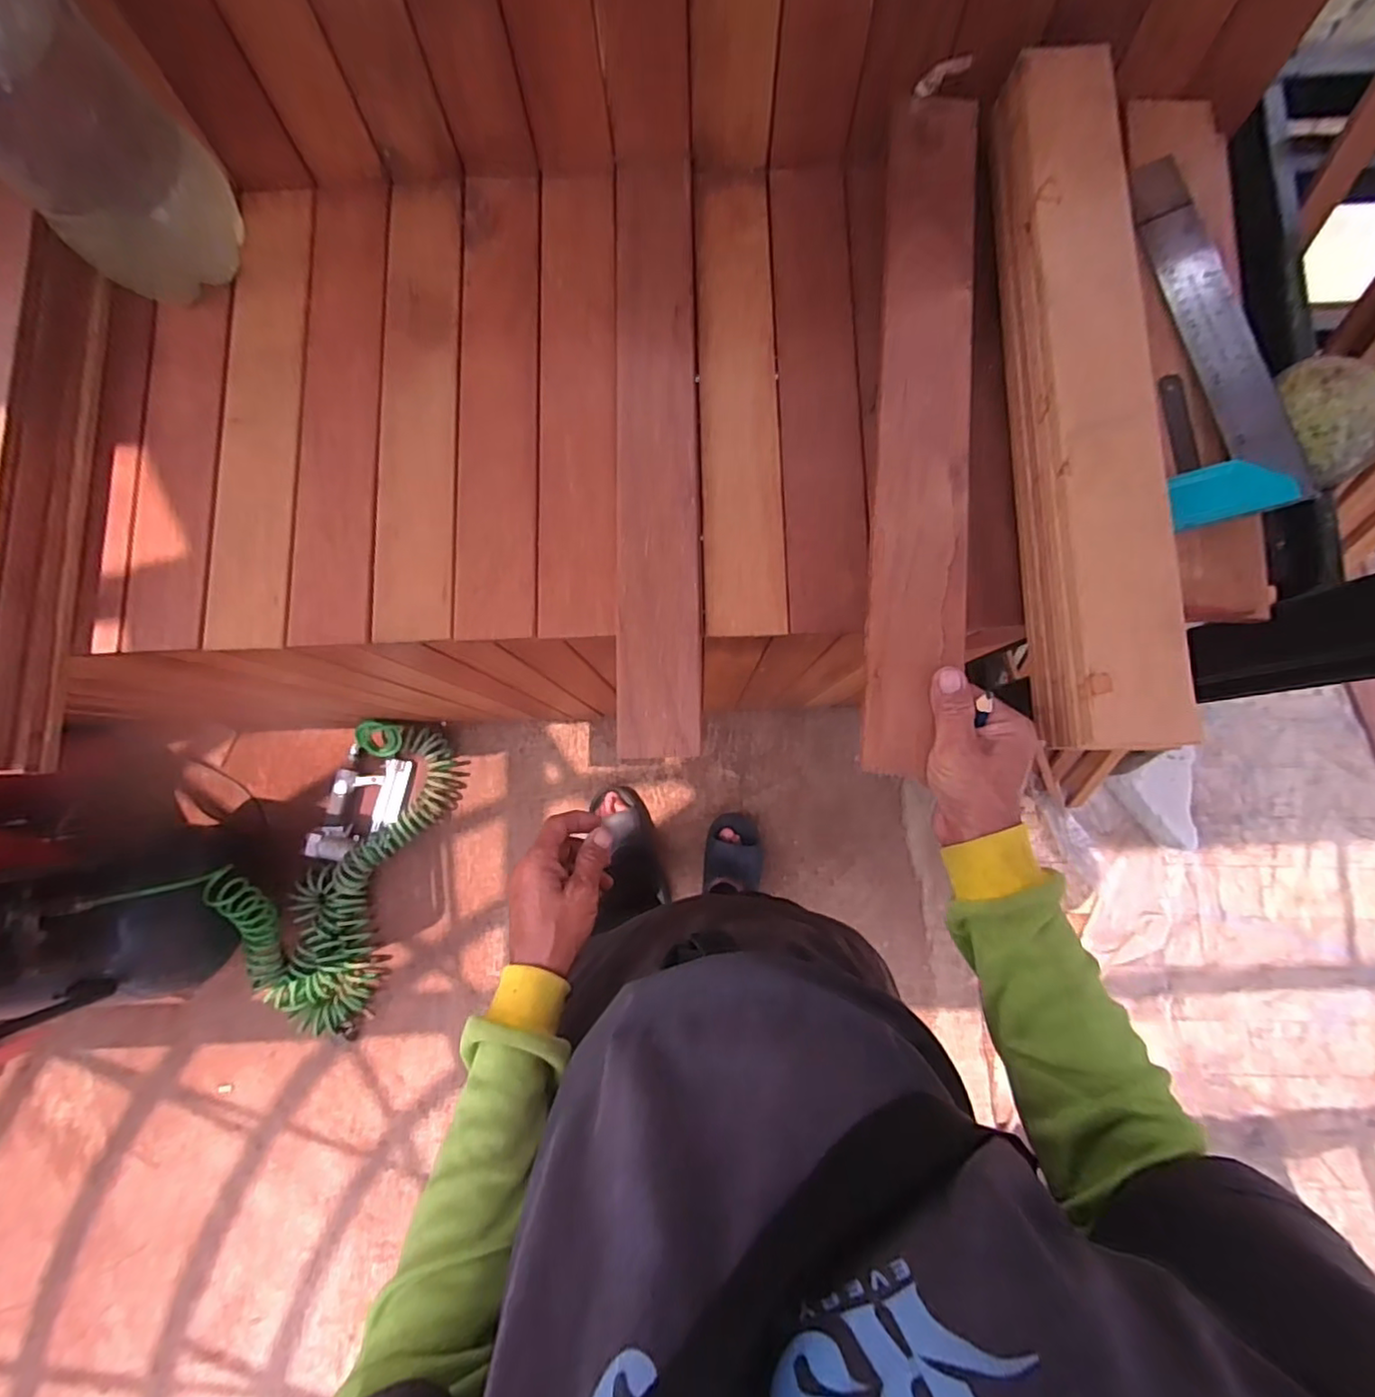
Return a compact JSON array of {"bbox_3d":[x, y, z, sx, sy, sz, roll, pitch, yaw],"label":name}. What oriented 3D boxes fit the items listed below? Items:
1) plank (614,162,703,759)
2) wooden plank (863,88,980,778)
[{"bbox_3d":[-0.024,-0.206,0.495,0.066,0.018,0.499,-1,83,1],"label":"plank"},{"bbox_3d":[0.168,-0.201,0.429,0.067,0.010,0.500,6,81,2],"label":"wooden plank"}]

